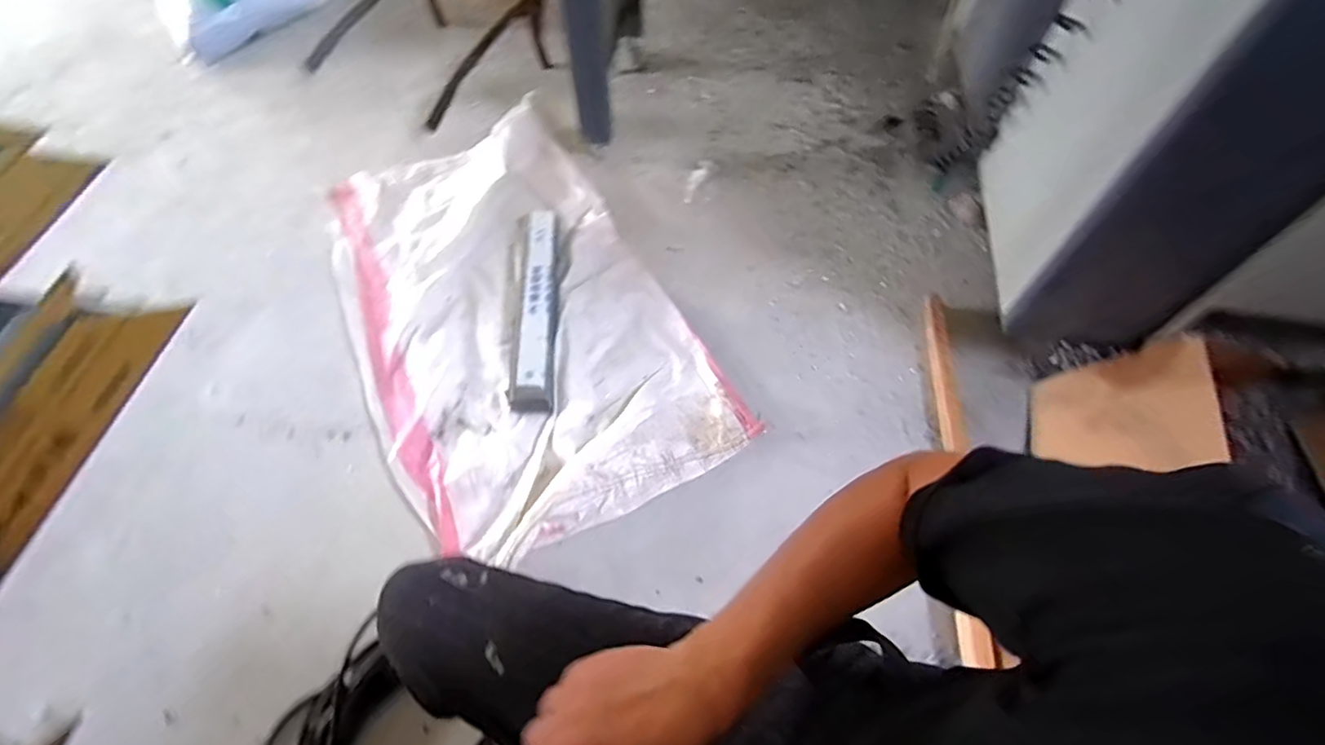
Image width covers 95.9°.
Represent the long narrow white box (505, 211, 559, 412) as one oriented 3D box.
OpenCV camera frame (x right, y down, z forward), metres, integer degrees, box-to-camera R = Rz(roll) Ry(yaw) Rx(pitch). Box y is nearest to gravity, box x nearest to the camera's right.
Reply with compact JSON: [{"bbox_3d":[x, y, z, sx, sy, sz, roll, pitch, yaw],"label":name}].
[{"bbox_3d":[-0.274,-0.155,1.292,0.095,0.063,0.506,-4,59,-2],"label":"long narrow white box"}]

